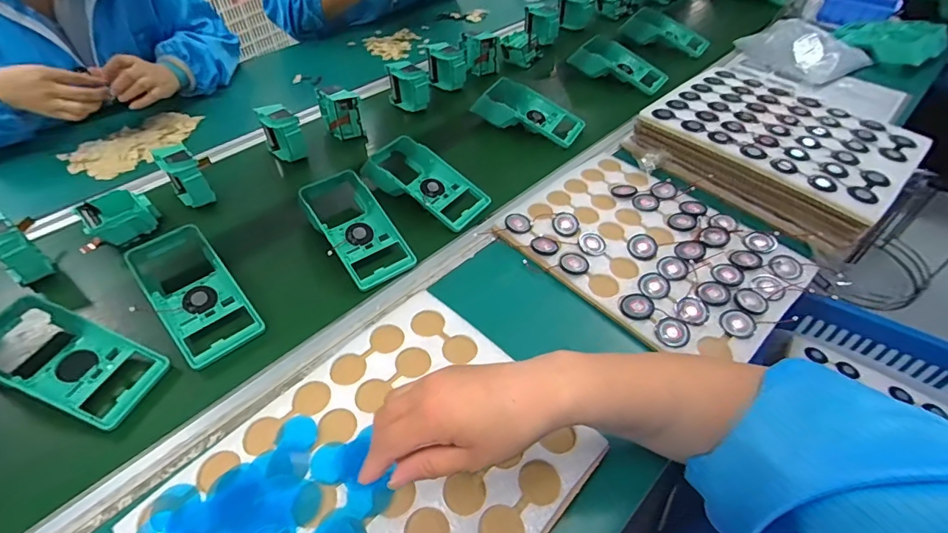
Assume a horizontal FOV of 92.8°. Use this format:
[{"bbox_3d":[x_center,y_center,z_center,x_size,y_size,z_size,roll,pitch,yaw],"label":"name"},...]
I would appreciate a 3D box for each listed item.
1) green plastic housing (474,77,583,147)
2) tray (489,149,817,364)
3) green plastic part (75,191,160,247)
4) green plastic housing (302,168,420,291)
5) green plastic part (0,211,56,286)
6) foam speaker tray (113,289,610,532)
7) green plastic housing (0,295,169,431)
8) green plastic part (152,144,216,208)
[{"bbox_3d":[0.098,-0.272,0.773,0.180,0.045,0.096,24,52,20],"label":"green plastic housing"},{"bbox_3d":[0.224,-0.032,0.568,0.249,0.014,0.318,-34,56,-28],"label":"tray"},{"bbox_3d":[-0.475,-0.068,0.608,0.077,0.034,0.075,-36,57,-29],"label":"green plastic part"},{"bbox_3d":[-0.162,-0.061,0.591,0.093,0.043,0.207,-27,53,-23],"label":"green plastic housing"},{"bbox_3d":[-0.556,-0.022,0.541,0.044,0.089,0.043,4,42,39],"label":"green plastic part"},{"bbox_3d":[-0.078,0.177,0.370,0.241,0.015,0.320,34,56,28],"label":"foam speaker tray"},{"bbox_3d":[-0.408,0.095,0.453,0.175,0.031,0.082,25,51,5],"label":"green plastic housing"},{"bbox_3d":[-0.404,-0.125,0.636,0.045,0.082,0.061,-32,55,-26],"label":"green plastic part"}]

